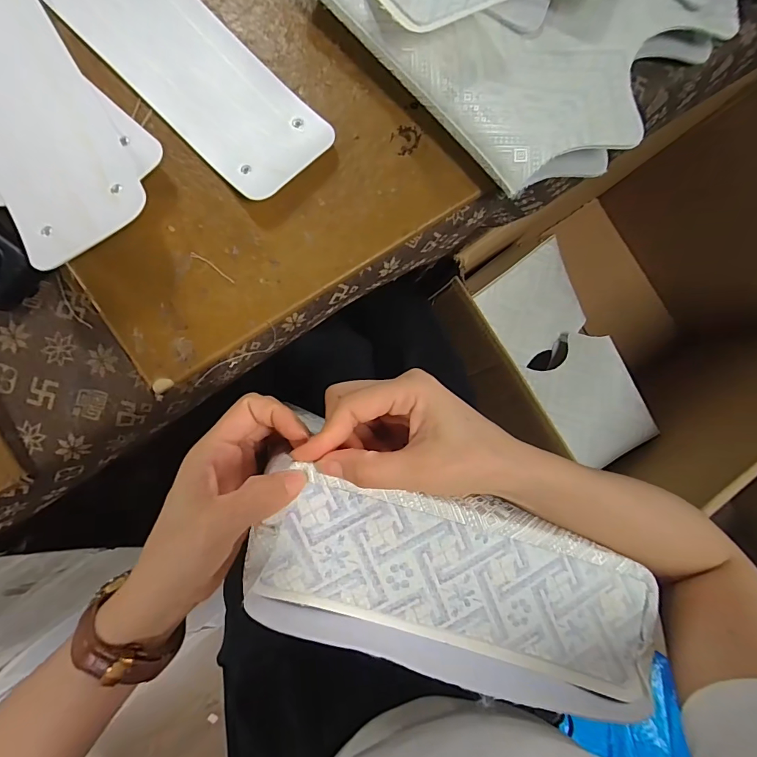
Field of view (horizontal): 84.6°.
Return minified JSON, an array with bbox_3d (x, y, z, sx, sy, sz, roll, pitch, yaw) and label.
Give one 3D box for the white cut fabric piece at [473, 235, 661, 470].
[{"bbox_3d":[0.394,-0.049,0.870,0.229,0.106,0.436,-38,93,-8],"label":"white cut fabric piece"}]

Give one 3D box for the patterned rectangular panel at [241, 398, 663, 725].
[{"bbox_3d":[0.058,0.133,0.266,0.275,0.023,0.111,21,84,-10],"label":"patterned rectangular panel"}]

